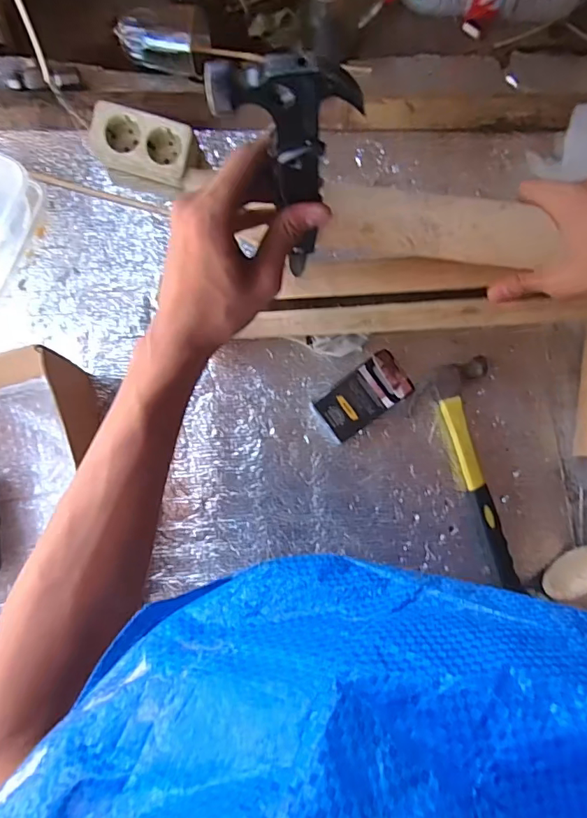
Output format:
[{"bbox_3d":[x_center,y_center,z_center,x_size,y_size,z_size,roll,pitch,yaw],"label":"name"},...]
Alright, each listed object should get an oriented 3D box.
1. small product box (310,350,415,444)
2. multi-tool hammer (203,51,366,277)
[{"bbox_3d":[0.075,-0.013,0.509,0.104,0.019,0.054,-35,84,-3],"label":"small product box"},{"bbox_3d":[0.002,-0.136,0.314,0.069,0.217,0.022,-5,80,3],"label":"multi-tool hammer"}]

